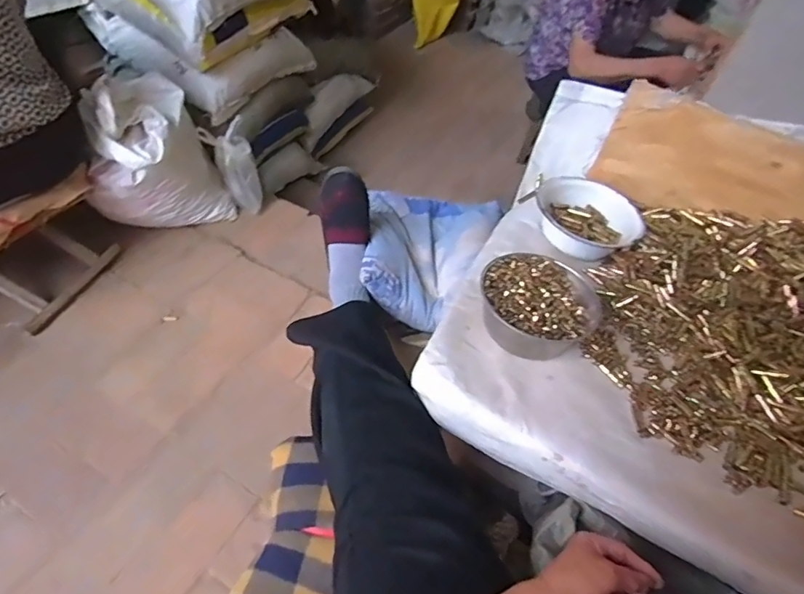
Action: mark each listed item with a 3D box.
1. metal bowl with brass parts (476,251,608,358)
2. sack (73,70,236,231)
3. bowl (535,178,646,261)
[{"bbox_3d":[0.181,0.012,0.694,0.159,0.058,0.153,4,49,-5],"label":"metal bowl with brass parts"},{"bbox_3d":[-0.613,-0.321,1.244,0.214,0.359,0.295,23,50,11],"label":"sack"},{"bbox_3d":[0.314,-0.133,0.862,0.184,0.057,0.159,28,51,15],"label":"bowl"}]

